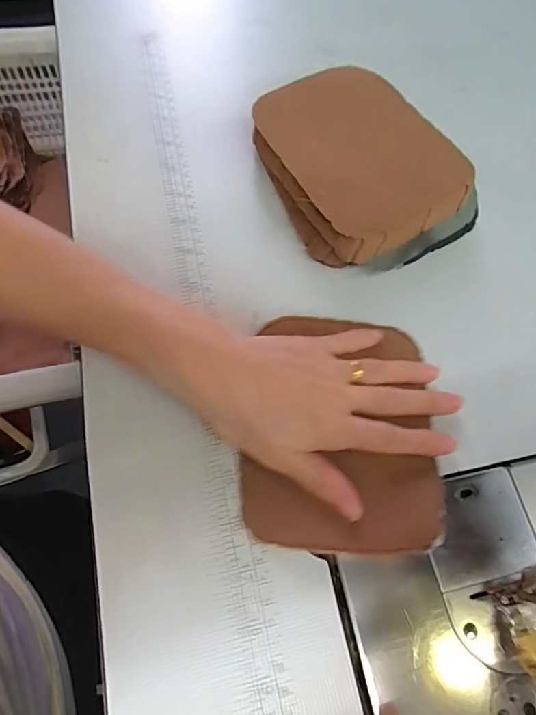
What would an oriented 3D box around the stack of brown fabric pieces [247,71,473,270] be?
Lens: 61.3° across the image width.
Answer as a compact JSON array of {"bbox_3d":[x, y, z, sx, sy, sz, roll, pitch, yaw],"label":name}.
[{"bbox_3d":[0.070,-0.144,0.329,0.134,0.039,0.163,-26,72,-15],"label":"stack of brown fabric pieces"}]

